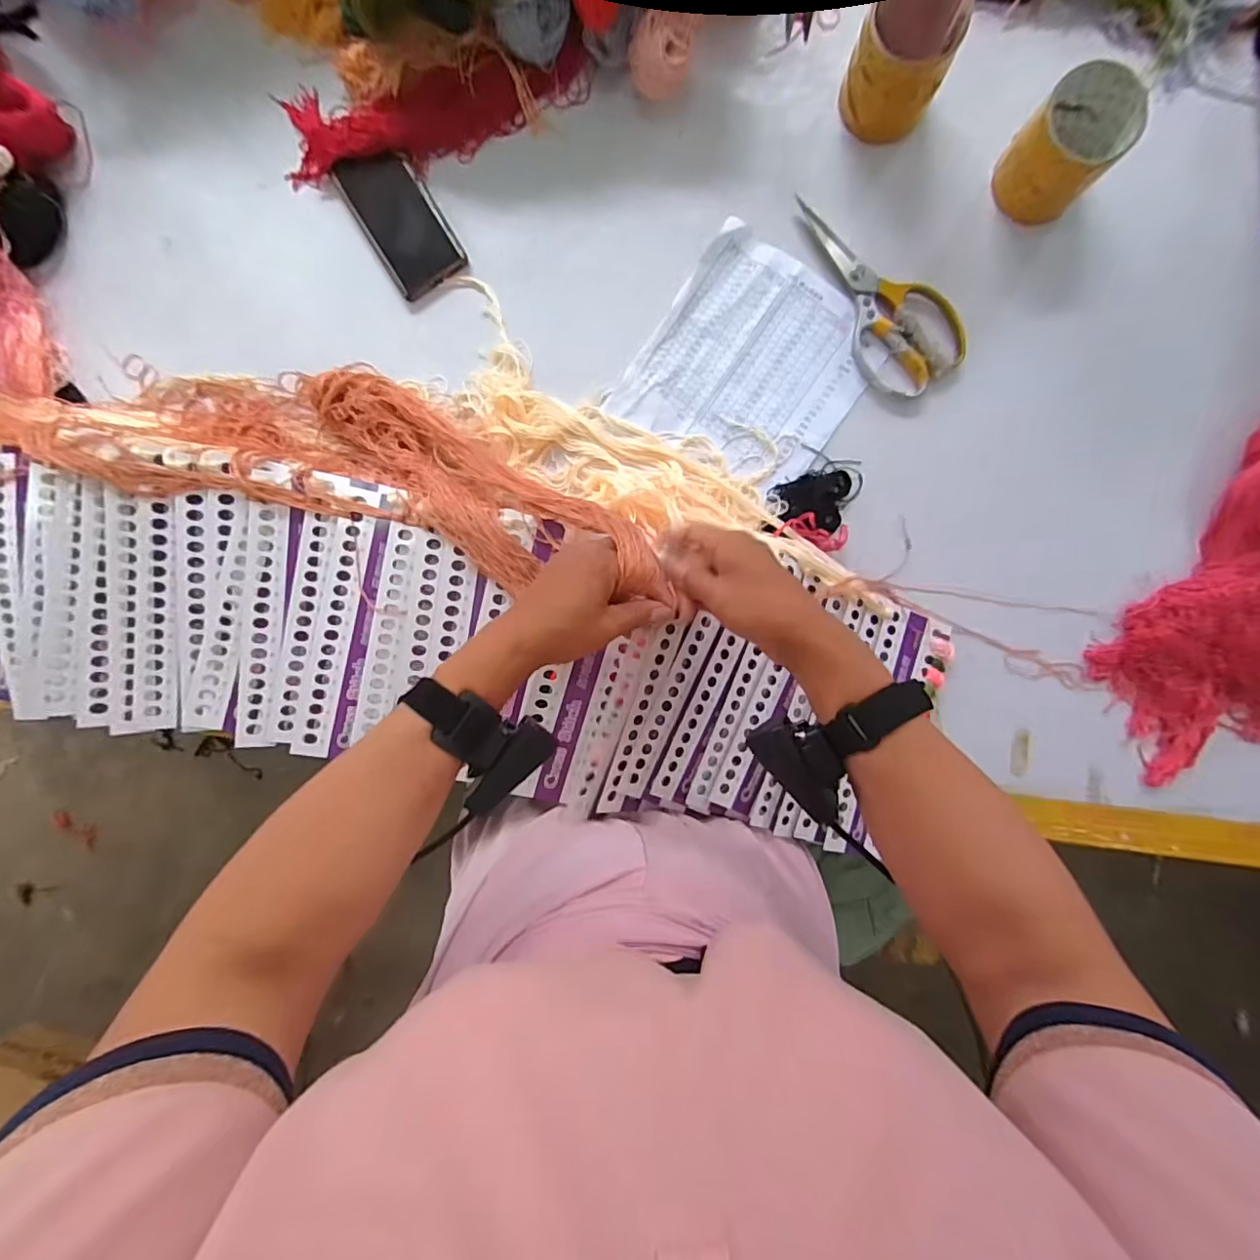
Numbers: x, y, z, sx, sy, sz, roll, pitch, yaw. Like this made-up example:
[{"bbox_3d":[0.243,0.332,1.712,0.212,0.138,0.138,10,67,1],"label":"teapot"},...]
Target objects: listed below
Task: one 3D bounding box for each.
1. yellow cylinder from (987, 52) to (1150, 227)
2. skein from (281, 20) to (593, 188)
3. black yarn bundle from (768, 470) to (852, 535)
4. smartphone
[{"bbox_3d":[0.390,-0.433,0.508,0.083,0.069,0.092,39,94,0],"label":"yellow cylinder"},{"bbox_3d":[-0.191,-0.506,0.547,0.300,0.031,0.084,-4,93,3],"label":"skein"},{"bbox_3d":[0.181,-0.134,0.562,0.075,0.023,0.060,13,94,1],"label":"black yarn bundle"},{"bbox_3d":[-0.232,-0.414,0.565,0.075,0.014,0.141,-31,92,4],"label":"smartphone"}]

